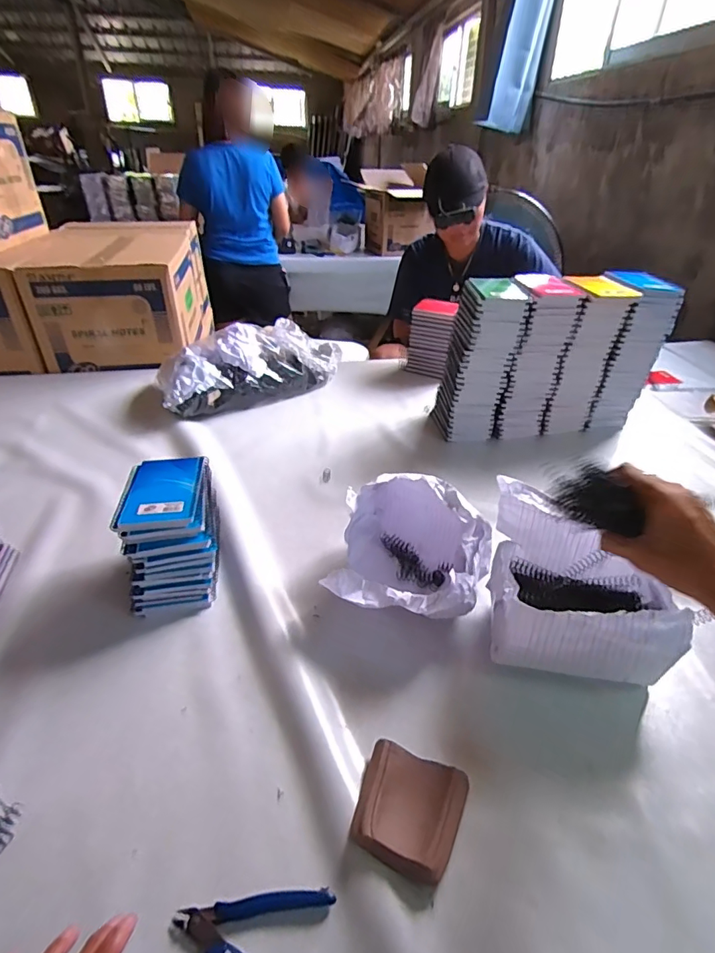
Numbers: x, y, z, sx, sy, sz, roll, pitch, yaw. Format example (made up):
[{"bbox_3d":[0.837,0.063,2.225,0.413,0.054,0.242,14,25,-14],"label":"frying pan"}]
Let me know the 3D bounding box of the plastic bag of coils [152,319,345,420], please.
[{"bbox_3d":[-0.235,-0.261,1.106,0.430,0.124,0.199,-16,38,-25],"label":"plastic bag of coils"}]

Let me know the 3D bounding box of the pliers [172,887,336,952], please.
[{"bbox_3d":[-0.078,0.343,0.351,0.113,0.013,0.070,2,34,1],"label":"pliers"}]

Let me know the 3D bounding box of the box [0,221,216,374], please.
[{"bbox_3d":[-0.657,-0.563,1.409,0.351,0.250,0.673,-6,35,-10],"label":"box"}]

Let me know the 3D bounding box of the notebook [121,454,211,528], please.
[{"bbox_3d":[-0.234,0.014,0.595,0.081,0.015,0.129,-2,34,-6],"label":"notebook"}]

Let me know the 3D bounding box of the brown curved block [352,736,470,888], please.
[{"bbox_3d":[0.045,0.288,0.421,0.087,0.024,0.090,14,36,18],"label":"brown curved block"}]

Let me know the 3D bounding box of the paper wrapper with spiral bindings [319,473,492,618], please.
[{"bbox_3d":[0.067,0.093,0.611,0.181,0.123,0.207,17,37,21],"label":"paper wrapper with spiral bindings"}]

